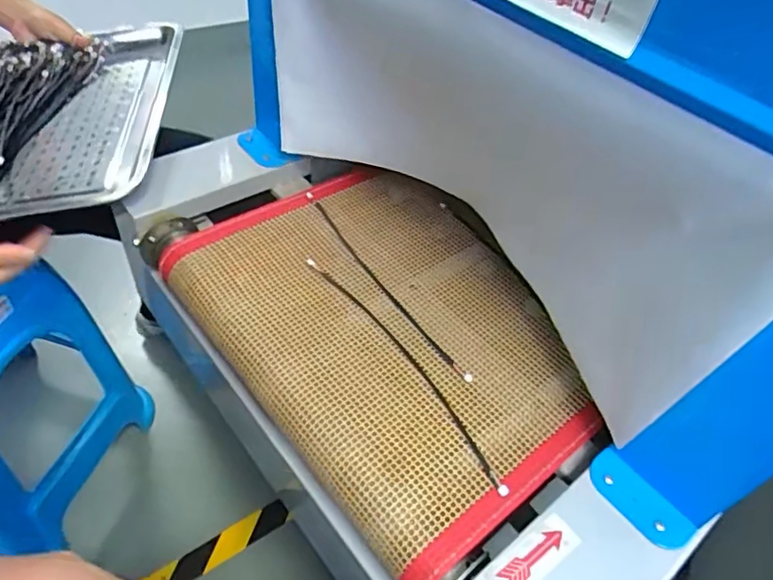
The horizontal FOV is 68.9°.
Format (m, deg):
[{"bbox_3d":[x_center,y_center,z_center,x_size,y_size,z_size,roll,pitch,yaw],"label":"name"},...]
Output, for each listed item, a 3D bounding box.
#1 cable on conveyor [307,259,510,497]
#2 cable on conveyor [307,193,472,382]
[{"bbox_3d":[0.014,0.060,0.495,0.023,0.007,0.279,-28,58,-24],"label":"cable on conveyor"},{"bbox_3d":[-0.009,-0.011,0.555,0.013,0.006,0.276,-27,57,-23],"label":"cable on conveyor"}]

